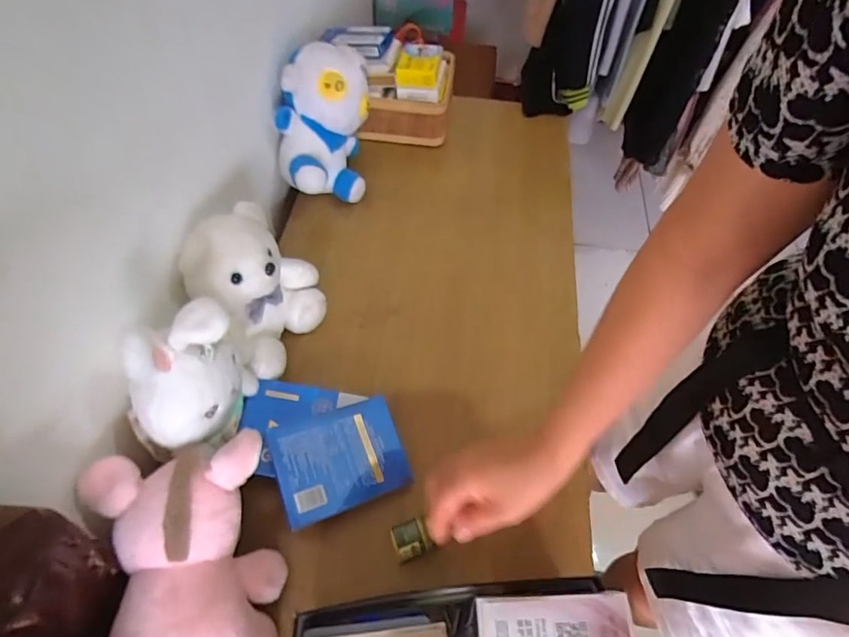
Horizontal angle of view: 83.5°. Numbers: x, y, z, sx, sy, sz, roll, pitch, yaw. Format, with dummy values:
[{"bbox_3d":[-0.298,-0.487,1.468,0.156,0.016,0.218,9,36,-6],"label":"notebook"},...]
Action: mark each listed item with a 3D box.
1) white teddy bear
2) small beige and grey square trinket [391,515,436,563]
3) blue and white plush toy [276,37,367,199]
[{"bbox_3d":[-0.222,-0.042,0.644,0.122,0.197,0.160,30,62,13],"label":"white teddy bear"},{"bbox_3d":[-0.015,0.253,0.548,0.042,0.016,0.038,-17,62,-13],"label":"small beige and grey square trinket"},{"bbox_3d":[-0.174,-0.335,0.822,0.142,0.165,0.239,3,59,-2],"label":"blue and white plush toy"}]

